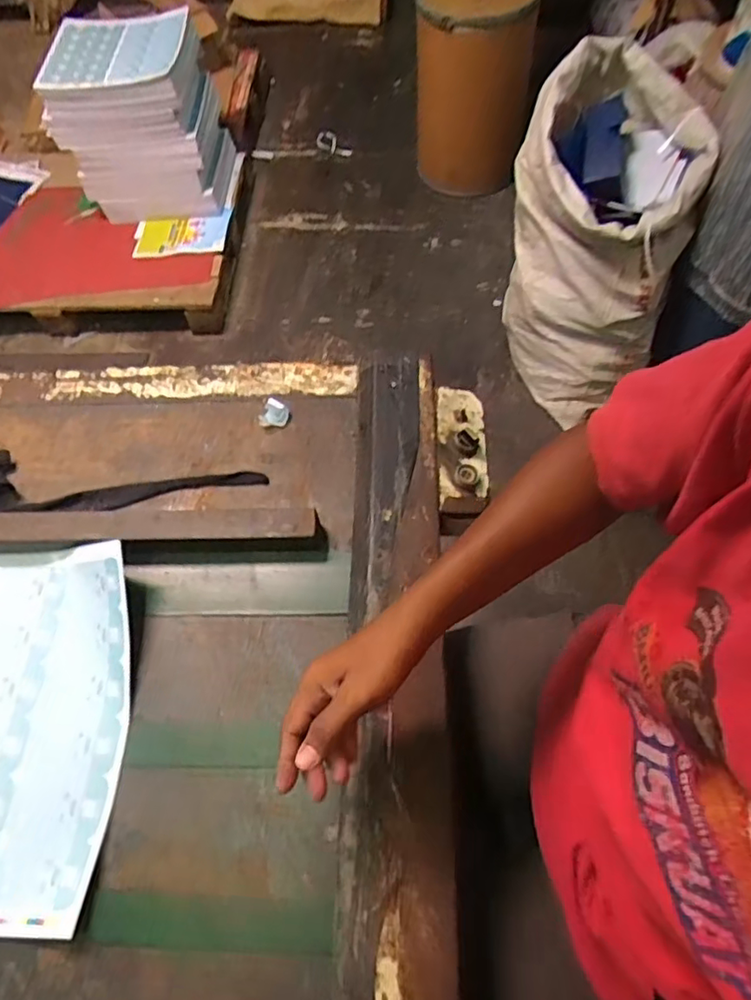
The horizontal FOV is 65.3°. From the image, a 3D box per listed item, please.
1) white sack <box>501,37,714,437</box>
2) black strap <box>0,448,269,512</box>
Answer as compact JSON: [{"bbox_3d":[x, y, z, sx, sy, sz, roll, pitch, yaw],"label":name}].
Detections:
[{"bbox_3d":[0.569,-0.647,1.510,0.412,0.635,0.511,-27,63,-11],"label":"white sack"},{"bbox_3d":[-0.353,-0.012,0.722,0.421,0.027,0.091,3,61,4],"label":"black strap"}]

